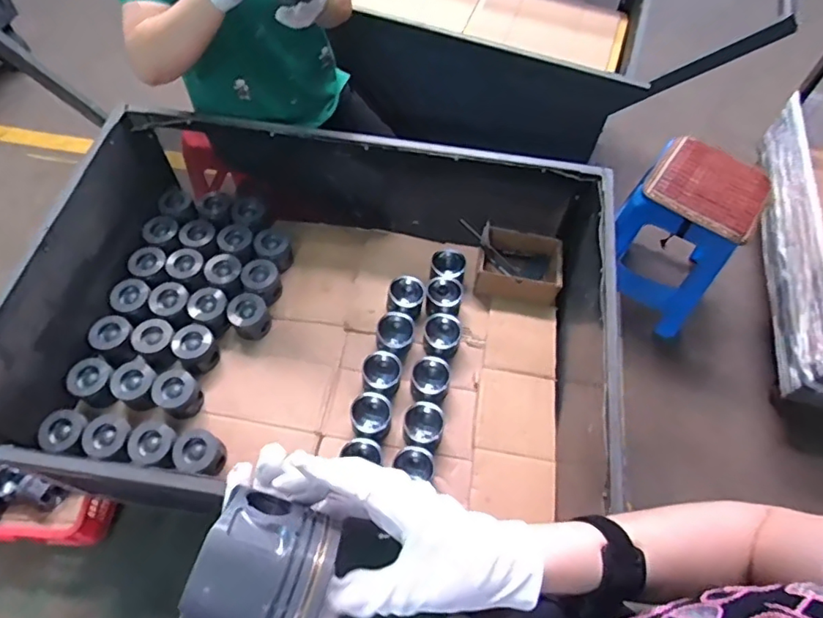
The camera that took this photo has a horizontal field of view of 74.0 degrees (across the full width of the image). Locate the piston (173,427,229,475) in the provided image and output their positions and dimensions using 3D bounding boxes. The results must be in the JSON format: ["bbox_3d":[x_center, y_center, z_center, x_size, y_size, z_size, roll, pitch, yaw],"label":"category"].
[{"bbox_3d":[-0.434,0.301,1.130,0.082,0.095,0.087,1,59,-2],"label":"piston"}]

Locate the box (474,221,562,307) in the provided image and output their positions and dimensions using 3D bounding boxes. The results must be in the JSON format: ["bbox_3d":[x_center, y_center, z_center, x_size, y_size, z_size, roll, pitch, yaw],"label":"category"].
[{"bbox_3d":[0.270,-0.104,1.376,0.210,0.092,0.175,11,60,4],"label":"box"}]

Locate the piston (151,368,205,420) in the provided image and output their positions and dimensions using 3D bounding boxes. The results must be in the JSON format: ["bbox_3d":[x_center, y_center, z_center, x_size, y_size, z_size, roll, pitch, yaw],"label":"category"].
[{"bbox_3d":[-0.508,0.188,1.196,0.091,0.082,0.084,1,59,-2],"label":"piston"}]

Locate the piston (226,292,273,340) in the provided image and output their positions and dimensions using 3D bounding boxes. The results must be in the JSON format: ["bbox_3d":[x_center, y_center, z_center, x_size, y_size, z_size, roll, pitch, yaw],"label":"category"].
[{"bbox_3d":[-0.386,0.020,1.306,0.091,0.085,0.095,-32,66,-19],"label":"piston"}]

